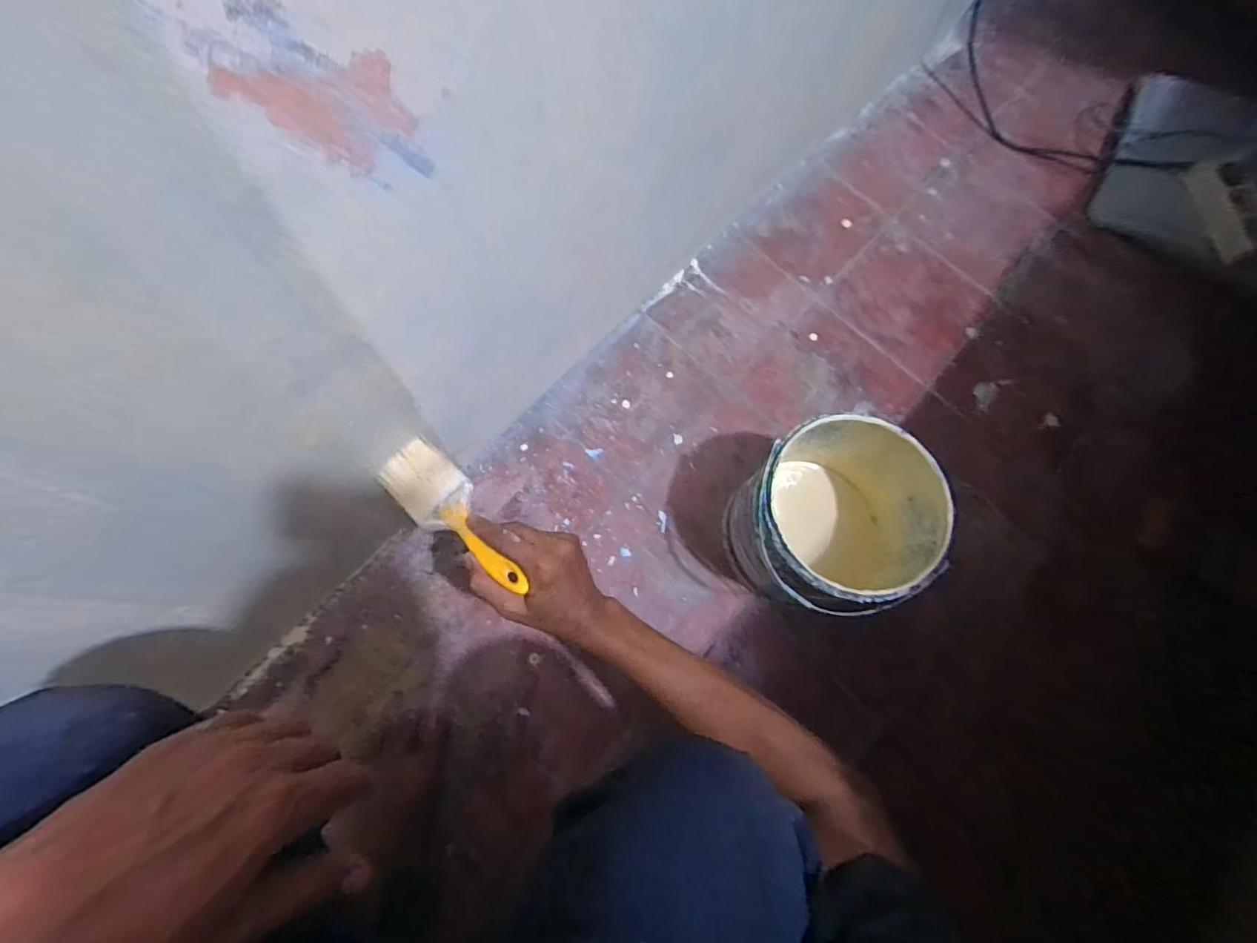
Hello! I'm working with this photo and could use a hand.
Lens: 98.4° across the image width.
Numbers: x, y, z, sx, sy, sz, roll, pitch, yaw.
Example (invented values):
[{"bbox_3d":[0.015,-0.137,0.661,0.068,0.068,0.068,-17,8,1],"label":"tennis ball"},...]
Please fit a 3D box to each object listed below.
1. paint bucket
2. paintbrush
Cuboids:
[{"bbox_3d":[0.216,0.056,0.607,0.189,0.205,0.182,1,74,-3],"label":"paint bucket"},{"bbox_3d":[-0.155,0.042,0.486,0.061,0.026,0.194,-45,60,-11],"label":"paintbrush"}]

